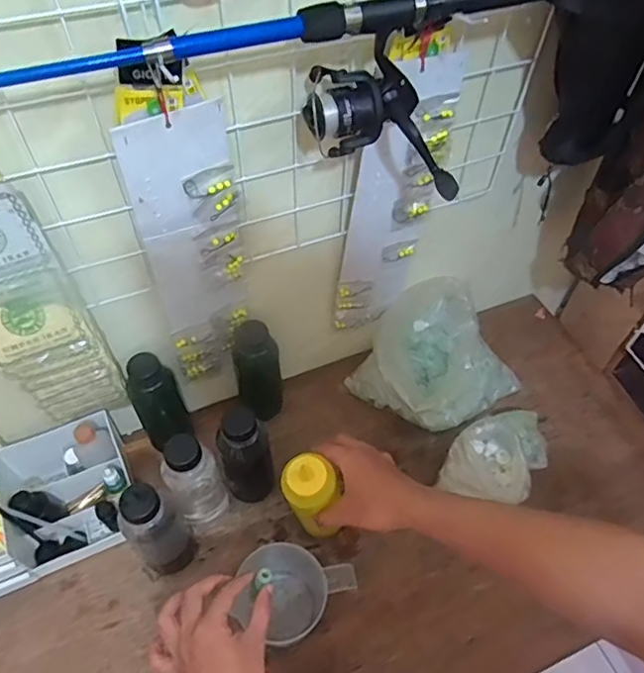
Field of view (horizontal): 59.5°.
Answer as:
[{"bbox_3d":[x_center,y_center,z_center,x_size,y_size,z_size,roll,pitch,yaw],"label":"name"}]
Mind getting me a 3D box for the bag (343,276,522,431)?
[{"bbox_3d":[0.169,0.034,0.819,0.195,0.131,0.171,-32,60,-23],"label":"bag"}]

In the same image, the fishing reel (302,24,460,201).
[{"bbox_3d":[0.057,-0.199,0.485,0.139,0.111,0.068,11,53,7],"label":"fishing reel"}]

